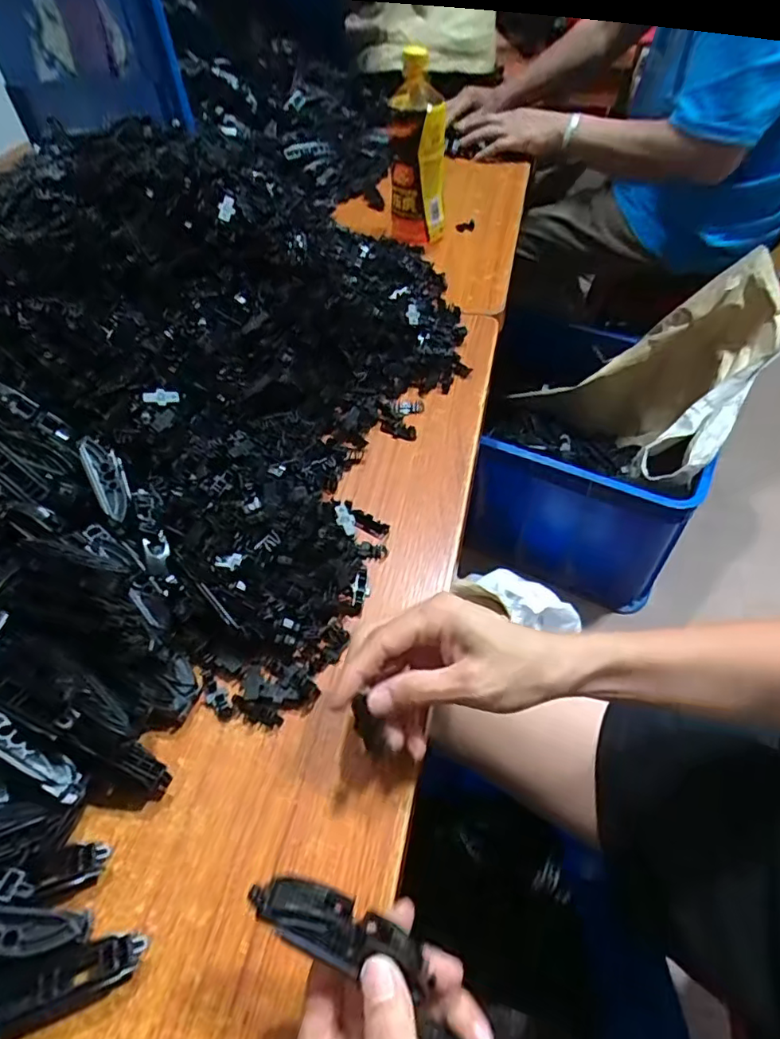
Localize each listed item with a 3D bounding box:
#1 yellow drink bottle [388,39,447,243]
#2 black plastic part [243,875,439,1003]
[{"bbox_3d":[0.035,-0.436,0.668,0.070,0.199,0.070,-3,51,2],"label":"yellow drink bottle"},{"bbox_3d":[-0.019,0.162,0.219,0.075,0.010,0.021,26,54,-2],"label":"black plastic part"}]

